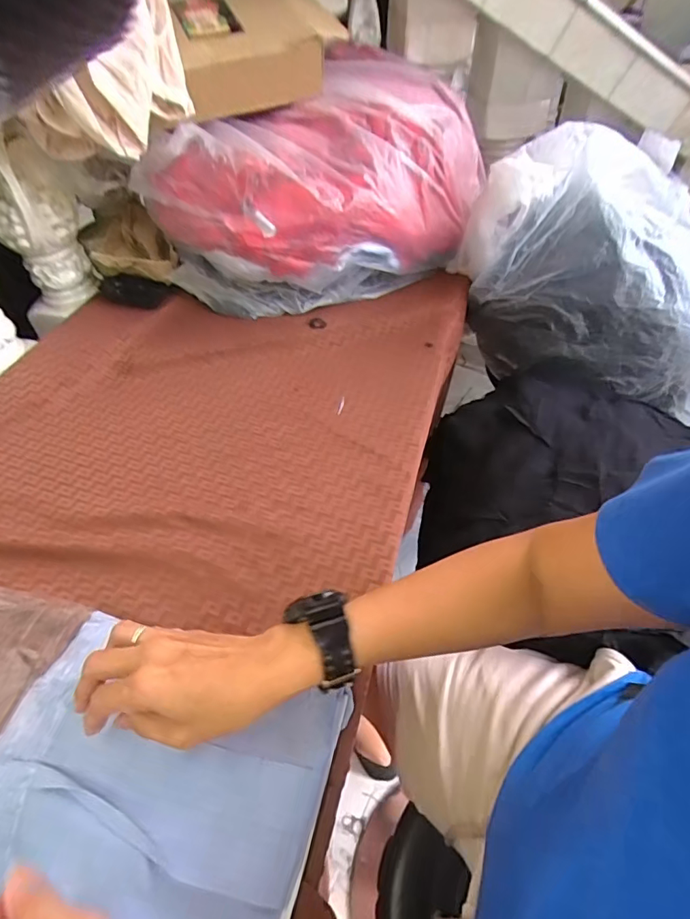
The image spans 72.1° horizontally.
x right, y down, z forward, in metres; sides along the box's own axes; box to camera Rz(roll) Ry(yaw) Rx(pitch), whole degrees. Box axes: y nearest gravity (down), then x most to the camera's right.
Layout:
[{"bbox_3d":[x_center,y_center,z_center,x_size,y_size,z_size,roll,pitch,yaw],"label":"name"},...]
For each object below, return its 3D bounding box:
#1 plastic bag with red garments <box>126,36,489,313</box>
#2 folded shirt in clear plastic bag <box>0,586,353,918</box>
[{"bbox_3d":[-0.010,-0.434,0.782,0.326,0.270,0.521,35,59,28],"label":"plastic bag with red garments"},{"bbox_3d":[-0.272,0.229,0.389,0.507,0.048,0.215,12,53,15],"label":"folded shirt in clear plastic bag"}]

